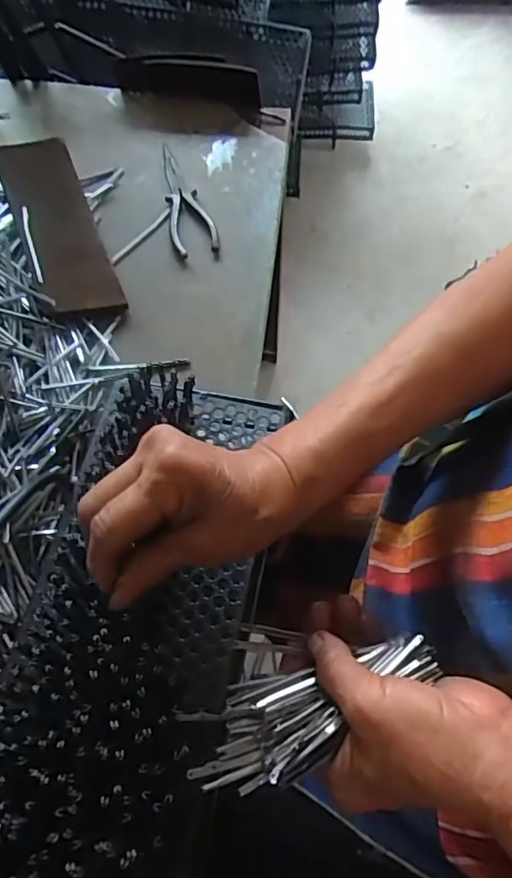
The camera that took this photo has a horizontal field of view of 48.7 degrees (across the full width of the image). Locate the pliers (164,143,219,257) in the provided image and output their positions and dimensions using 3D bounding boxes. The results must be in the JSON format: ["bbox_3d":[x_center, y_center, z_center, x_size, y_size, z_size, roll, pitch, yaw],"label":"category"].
[{"bbox_3d":[-0.083,-0.281,0.657,0.048,0.009,0.181,-13,64,-5],"label":"pliers"}]

